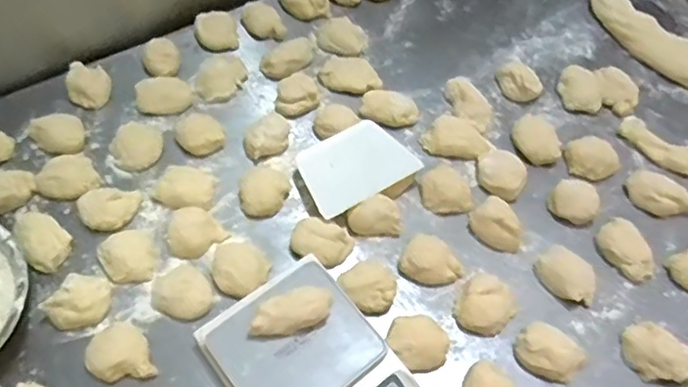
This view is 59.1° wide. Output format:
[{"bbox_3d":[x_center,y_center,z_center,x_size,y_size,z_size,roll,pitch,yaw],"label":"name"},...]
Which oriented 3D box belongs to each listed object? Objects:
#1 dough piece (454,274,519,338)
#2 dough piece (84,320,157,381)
[{"bbox_3d":[0.149,0.114,0.633,0.065,0.029,0.055,-40,68,-22],"label":"dough piece"},{"bbox_3d":[-0.220,0.161,0.597,0.056,0.021,0.068,-38,67,-21],"label":"dough piece"}]

